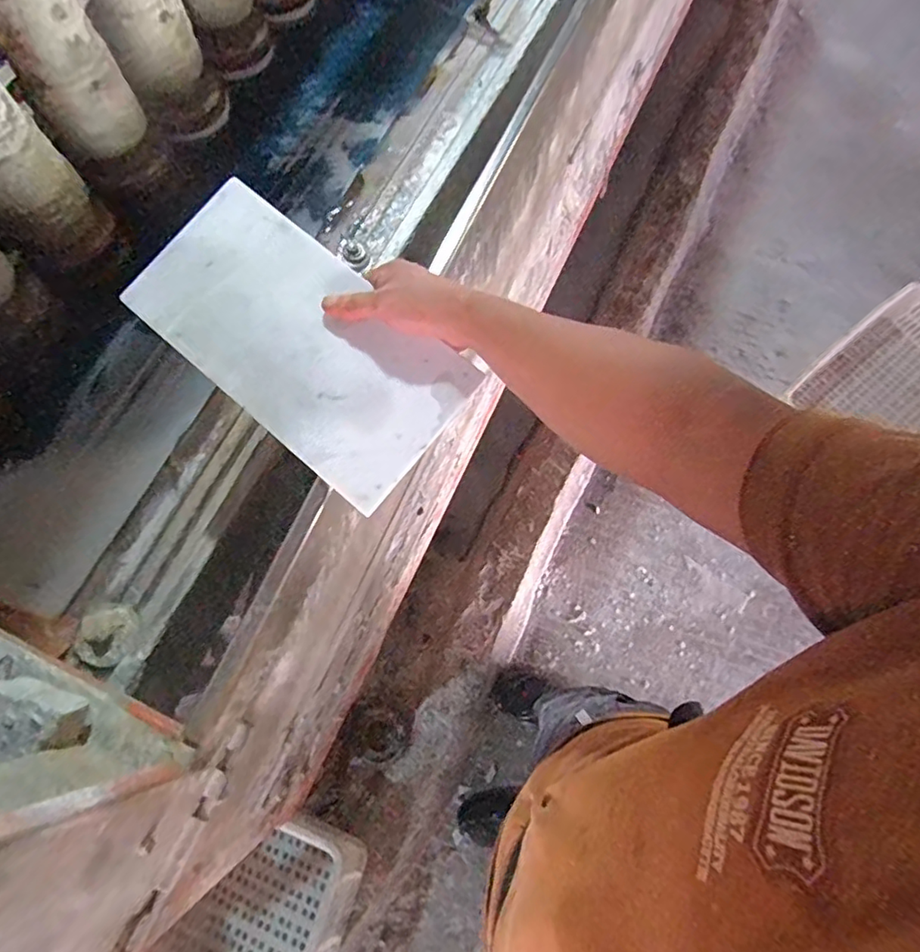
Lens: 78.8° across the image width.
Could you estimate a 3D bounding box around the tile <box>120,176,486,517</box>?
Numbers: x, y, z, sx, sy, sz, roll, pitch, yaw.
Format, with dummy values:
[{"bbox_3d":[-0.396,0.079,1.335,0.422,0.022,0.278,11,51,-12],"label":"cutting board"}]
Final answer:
[{"bbox_3d":[-0.147,-0.125,0.504,0.312,0.014,0.155,40,87,9],"label":"tile"}]

